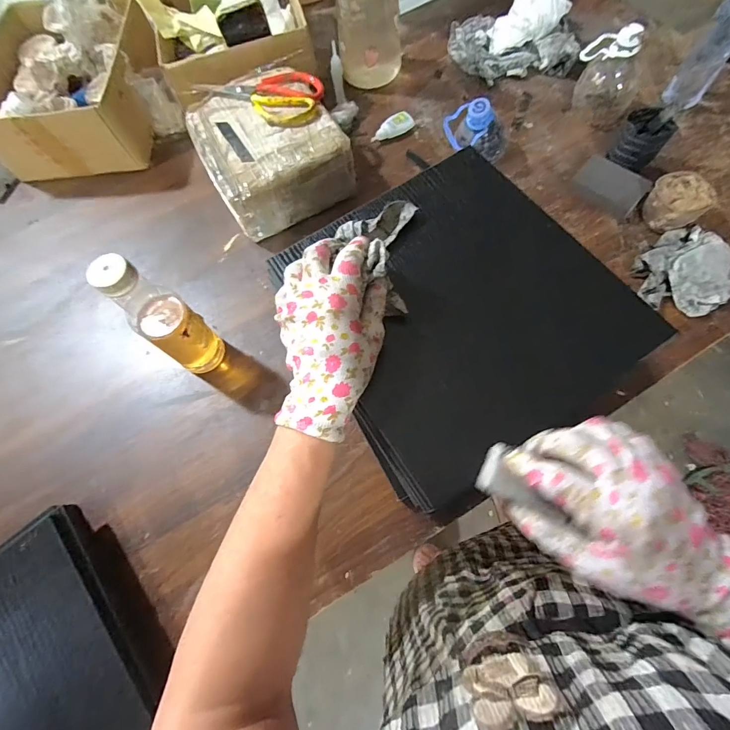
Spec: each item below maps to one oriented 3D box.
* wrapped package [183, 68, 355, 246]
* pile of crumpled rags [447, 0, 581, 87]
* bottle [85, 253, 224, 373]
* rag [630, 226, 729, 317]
[{"bbox_3d":[-0.149,-0.342,0.629,0.206,0.108,0.221,-25,69,-5],"label":"wrapped package"},{"bbox_3d":[0.281,-0.621,0.716,0.231,0.080,0.169,-4,69,4],"label":"pile of crumpled rags"},{"bbox_3d":[-0.237,-0.051,0.474,0.055,0.219,0.067,35,76,16],"label":"bottle"},{"bbox_3d":[0.450,-0.130,0.537,0.142,0.031,0.116,-38,71,-10],"label":"rag"}]

